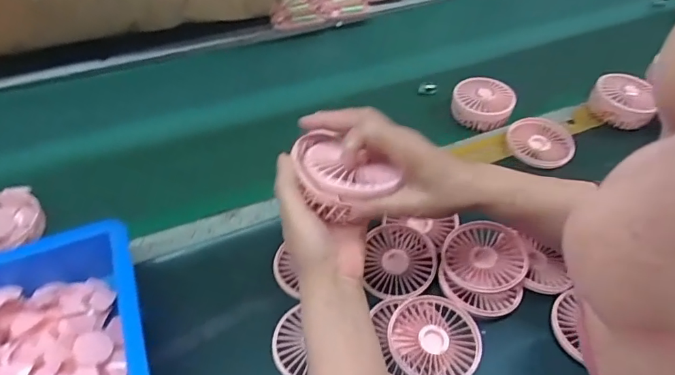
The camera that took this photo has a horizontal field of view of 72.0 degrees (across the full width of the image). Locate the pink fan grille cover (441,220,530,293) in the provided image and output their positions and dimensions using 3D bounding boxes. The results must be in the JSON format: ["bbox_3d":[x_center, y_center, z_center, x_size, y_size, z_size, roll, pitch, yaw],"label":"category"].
[{"bbox_3d":[0.160,0.077,0.509,0.086,0.026,0.086,-15,47,-13],"label":"pink fan grille cover"}]

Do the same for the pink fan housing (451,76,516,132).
[{"bbox_3d":[0.218,-0.129,0.697,0.091,0.042,0.076,26,51,24],"label":"pink fan housing"}]

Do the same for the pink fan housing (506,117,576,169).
[{"bbox_3d":[0.283,-0.065,0.649,0.087,0.017,0.086,23,50,22],"label":"pink fan housing"}]

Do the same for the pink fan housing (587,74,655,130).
[{"bbox_3d":[0.419,-0.126,0.681,0.088,0.050,0.076,22,50,21],"label":"pink fan housing"}]

